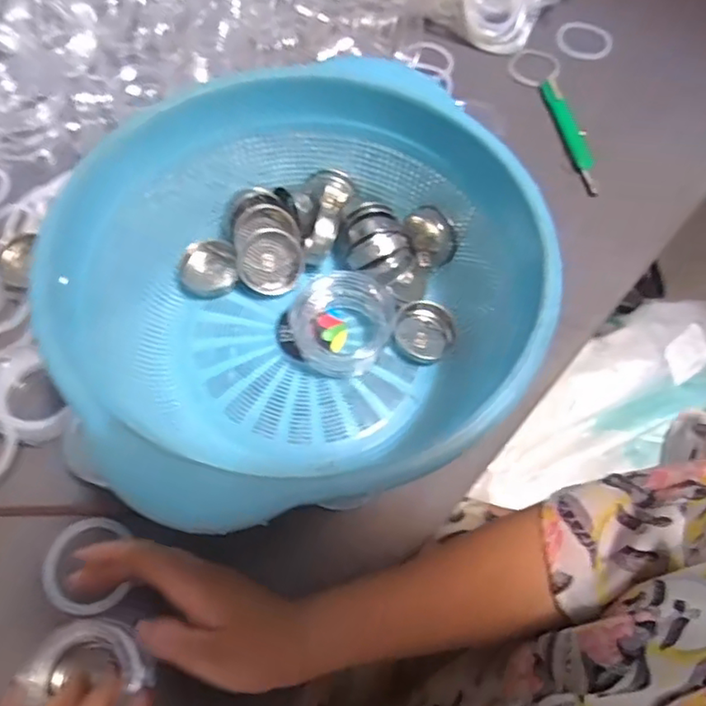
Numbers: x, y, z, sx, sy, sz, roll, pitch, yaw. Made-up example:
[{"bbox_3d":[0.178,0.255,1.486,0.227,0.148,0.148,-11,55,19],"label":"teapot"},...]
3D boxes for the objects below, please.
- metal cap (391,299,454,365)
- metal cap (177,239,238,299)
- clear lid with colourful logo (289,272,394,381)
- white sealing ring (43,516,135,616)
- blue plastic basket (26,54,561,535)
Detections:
[{"bbox_3d":[0.049,-0.014,0.438,0.042,0.023,0.044,1,62,-2],"label":"metal cap"},{"bbox_3d":[-0.106,-0.063,0.453,0.042,0.015,0.042,1,62,-2],"label":"metal cap"},{"bbox_3d":[-0.010,-0.021,0.426,0.074,0.033,0.066,8,62,1],"label":"clear lid with colourful logo"},{"bbox_3d":[-0.170,0.136,0.396,0.052,0.011,0.057,1,62,-2],"label":"white sealing ring"},{"bbox_3d":[-0.018,-0.050,0.407,0.302,0.120,0.265,-20,65,-13],"label":"blue plastic basket"}]

